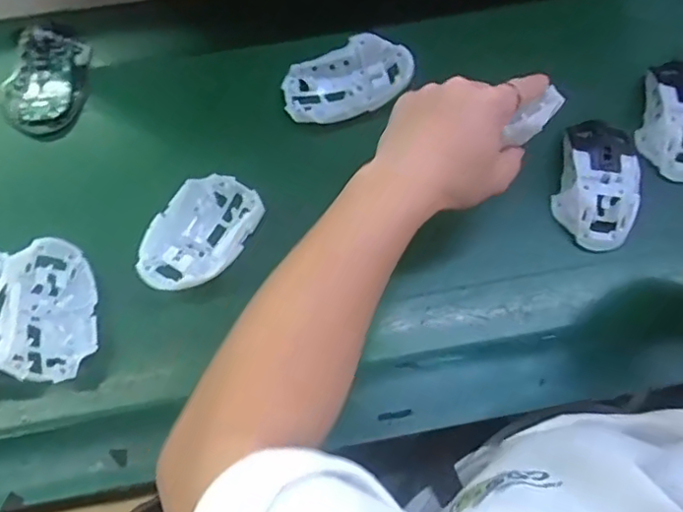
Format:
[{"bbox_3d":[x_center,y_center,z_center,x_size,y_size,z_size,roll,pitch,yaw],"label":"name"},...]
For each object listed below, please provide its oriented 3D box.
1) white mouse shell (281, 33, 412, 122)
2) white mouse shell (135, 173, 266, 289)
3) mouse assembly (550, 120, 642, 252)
[{"bbox_3d":[0.005,-0.155,0.562,0.115,0.033,0.066,-21,73,-7],"label":"white mouse shell"},{"bbox_3d":[-0.116,-0.016,0.520,0.070,0.045,0.107,23,73,7],"label":"white mouse shell"},{"bbox_3d":[0.215,-0.066,0.530,0.063,0.035,0.115,1,72,0],"label":"mouse assembly"}]

